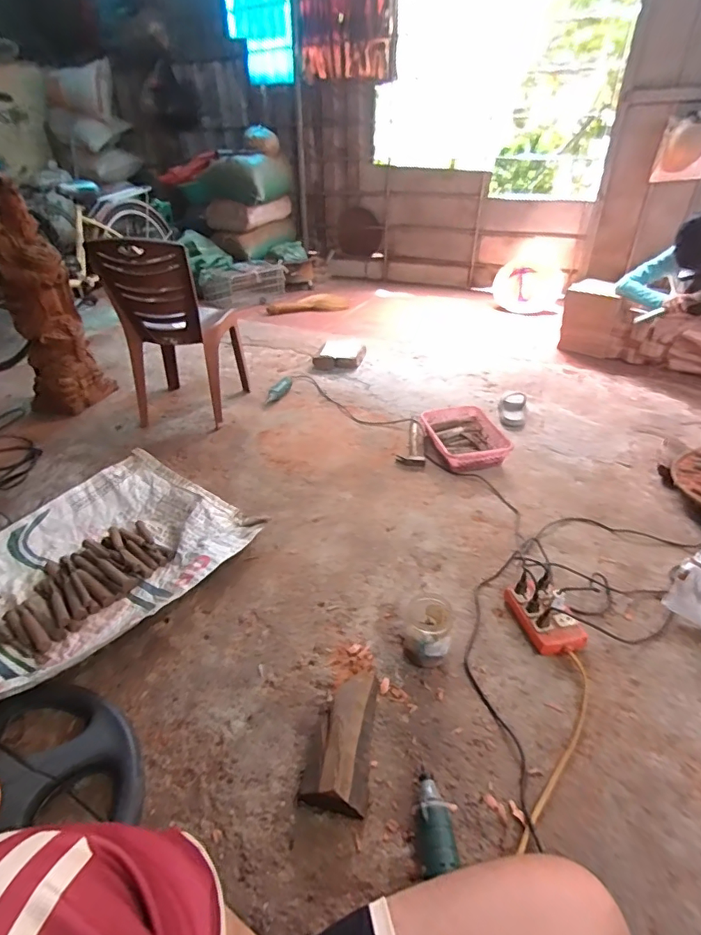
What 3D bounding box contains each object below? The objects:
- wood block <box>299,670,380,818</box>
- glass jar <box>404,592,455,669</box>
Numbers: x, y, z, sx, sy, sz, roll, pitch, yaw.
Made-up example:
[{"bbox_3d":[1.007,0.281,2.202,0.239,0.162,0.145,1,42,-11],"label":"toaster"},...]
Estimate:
[{"bbox_3d":[-0.008,0.469,0.845,0.107,0.068,0.243,7,36,10],"label":"wood block"},{"bbox_3d":[0.162,0.332,0.989,0.102,0.108,0.117,8,36,12],"label":"glass jar"}]

